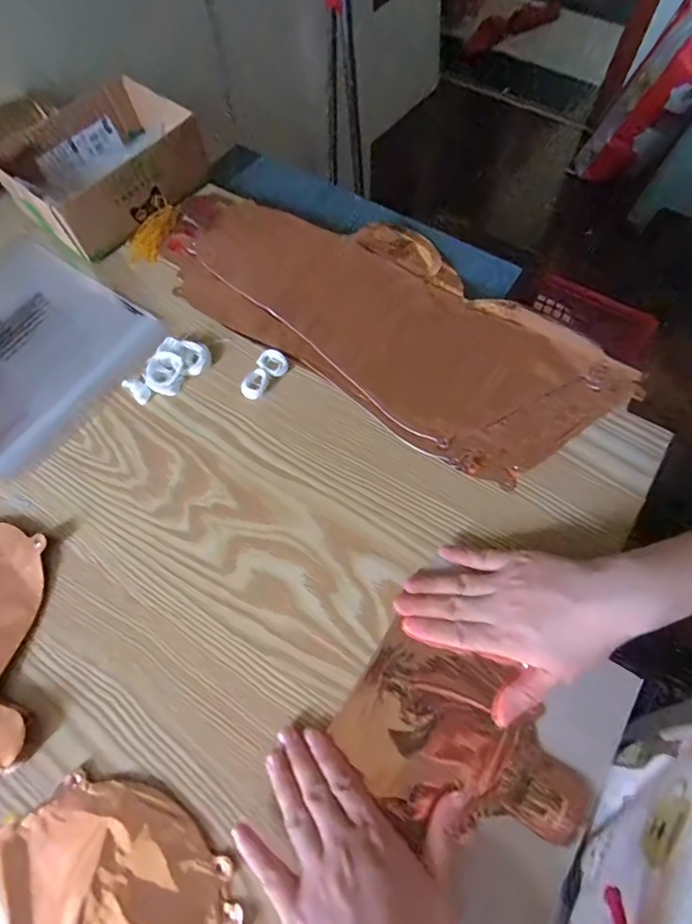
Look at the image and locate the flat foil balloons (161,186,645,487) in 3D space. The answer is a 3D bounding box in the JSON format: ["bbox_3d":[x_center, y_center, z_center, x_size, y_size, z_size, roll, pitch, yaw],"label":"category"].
[{"bbox_3d":[0.031,-0.154,0.486,0.452,0.014,0.202,34,71,16],"label":"flat foil balloons"}]

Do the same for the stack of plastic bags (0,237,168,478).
[{"bbox_3d":[-0.324,-0.118,0.483,0.220,0.010,0.198,33,70,15],"label":"stack of plastic bags"}]

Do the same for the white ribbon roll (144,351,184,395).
[{"bbox_3d":[-0.165,-0.080,0.455,0.036,0.014,0.038,-1,65,2],"label":"white ribbon roll"}]

